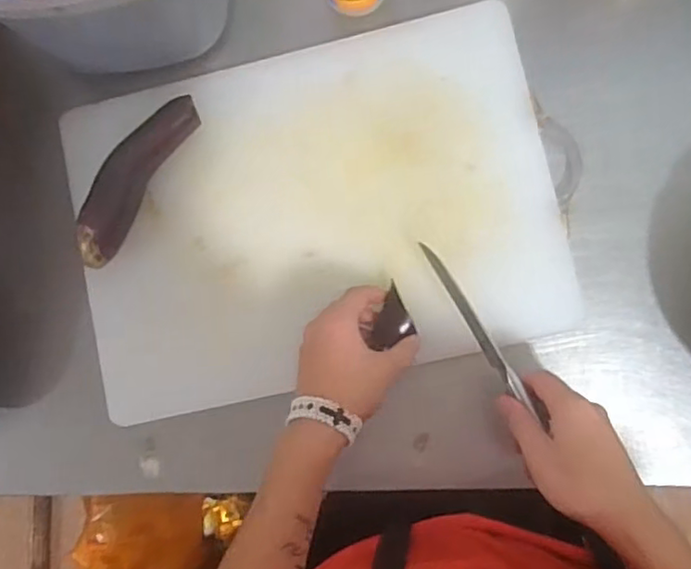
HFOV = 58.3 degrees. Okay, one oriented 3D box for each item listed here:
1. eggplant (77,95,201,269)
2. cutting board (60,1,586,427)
[{"bbox_3d":[-0.196,-0.099,0.574,0.046,0.042,0.176,32,89,7],"label":"eggplant"},{"bbox_3d":[-0.031,-0.062,0.567,0.430,0.016,0.295,-14,90,3],"label":"cutting board"}]

